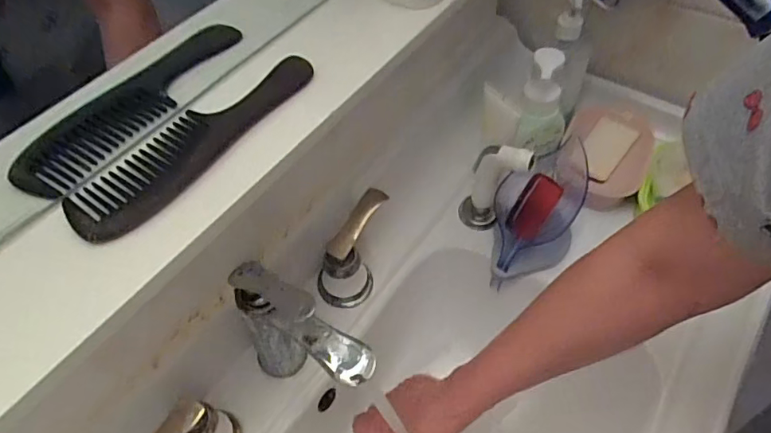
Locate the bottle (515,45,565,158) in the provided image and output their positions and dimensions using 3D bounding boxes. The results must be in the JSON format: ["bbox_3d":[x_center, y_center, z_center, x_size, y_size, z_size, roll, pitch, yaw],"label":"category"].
[{"bbox_3d":[0.192,-0.136,0.643,0.058,0.119,0.048,15,55,14],"label":"bottle"}]

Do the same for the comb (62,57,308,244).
[{"bbox_3d":[-0.125,-0.056,0.364,0.054,0.004,0.192,31,60,23],"label":"comb"}]

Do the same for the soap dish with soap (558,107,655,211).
[{"bbox_3d":[0.286,-0.081,0.700,0.108,0.030,0.164,21,57,18],"label":"soap dish with soap"}]

